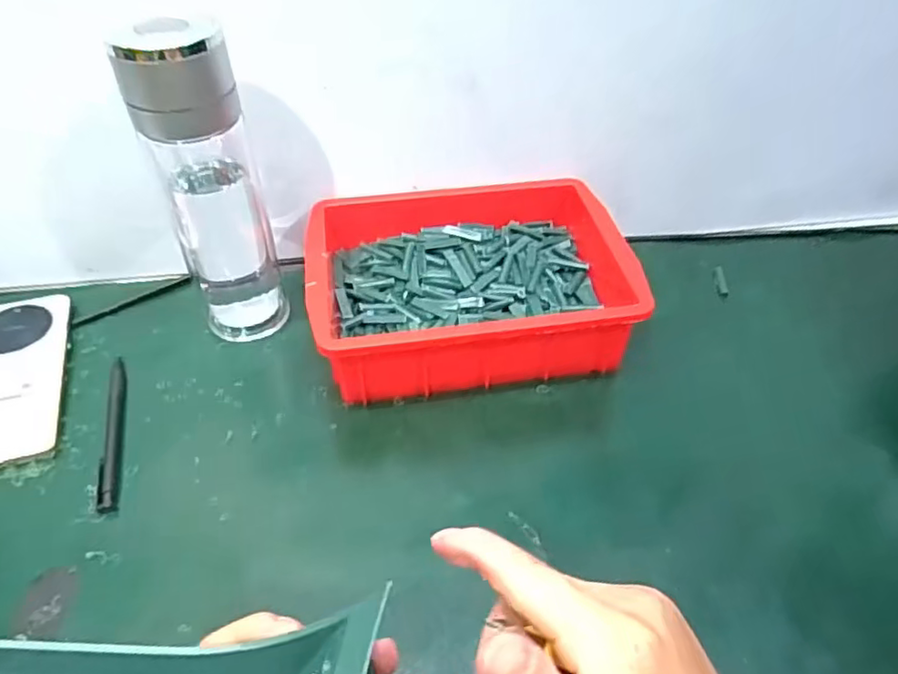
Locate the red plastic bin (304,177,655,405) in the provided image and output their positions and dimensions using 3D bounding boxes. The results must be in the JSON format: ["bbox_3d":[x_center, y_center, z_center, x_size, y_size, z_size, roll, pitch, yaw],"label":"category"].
[{"bbox_3d":[0.015,-0.047,0.516,0.250,0.078,0.197,-5,45,-5],"label":"red plastic bin"}]

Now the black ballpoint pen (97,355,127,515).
[{"bbox_3d":[-0.243,0.065,0.446,0.013,0.005,0.137,-10,48,-13],"label":"black ballpoint pen"}]

